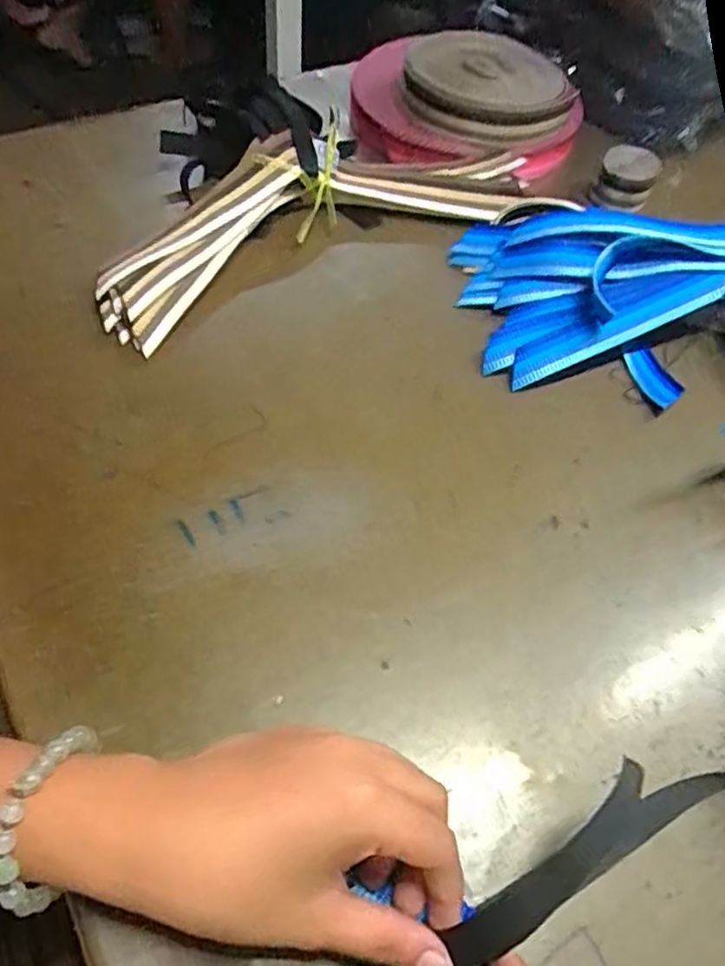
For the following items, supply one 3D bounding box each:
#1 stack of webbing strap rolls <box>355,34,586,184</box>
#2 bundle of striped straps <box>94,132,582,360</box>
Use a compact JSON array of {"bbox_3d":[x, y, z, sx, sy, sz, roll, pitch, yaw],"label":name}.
[{"bbox_3d":[0.087,-0.315,0.576,0.190,0.054,0.182,2,55,-4],"label":"stack of webbing strap rolls"},{"bbox_3d":[-0.028,-0.191,0.495,0.335,0.045,0.125,-22,60,-18],"label":"bundle of striped straps"}]

